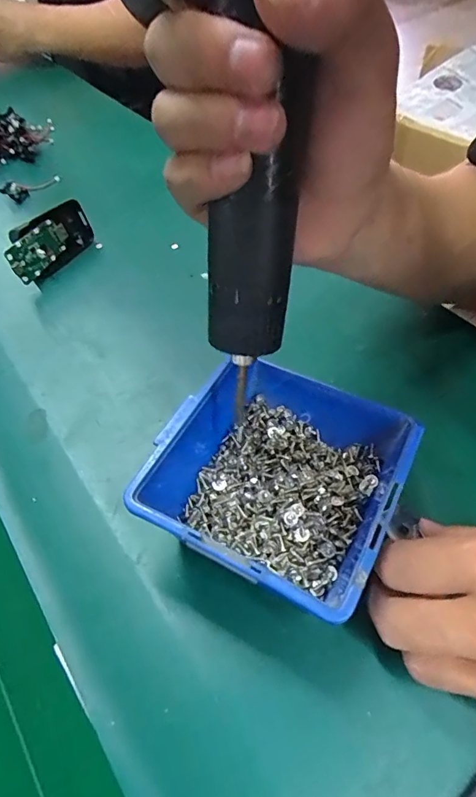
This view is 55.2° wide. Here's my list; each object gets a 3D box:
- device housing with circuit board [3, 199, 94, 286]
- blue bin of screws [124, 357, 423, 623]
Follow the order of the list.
[{"bbox_3d":[-0.169,-0.140,0.403,0.018,0.046,0.089,12,51,31],"label":"device housing with circuit board"},{"bbox_3d":[0.022,0.040,0.239,0.110,0.049,0.116,22,56,20],"label":"blue bin of screws"}]

